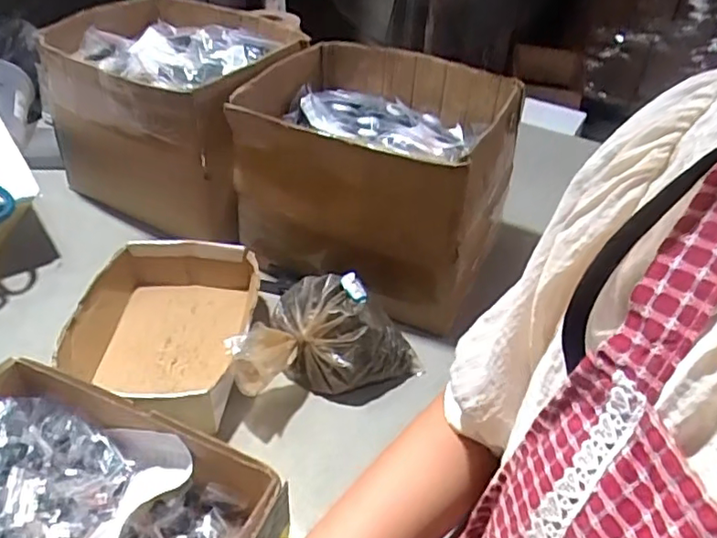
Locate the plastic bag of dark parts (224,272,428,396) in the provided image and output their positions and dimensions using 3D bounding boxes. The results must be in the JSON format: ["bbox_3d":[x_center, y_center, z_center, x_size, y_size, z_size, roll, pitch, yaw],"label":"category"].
[{"bbox_3d":[-0.047,0.071,0.689,0.208,0.094,0.142,-13,43,-19],"label":"plastic bag of dark parts"}]

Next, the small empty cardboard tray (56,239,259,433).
[{"bbox_3d":[-0.220,0.070,0.698,0.196,0.075,0.254,2,40,-2],"label":"small empty cardboard tray"}]

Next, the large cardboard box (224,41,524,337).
[{"bbox_3d":[0.026,-0.121,0.815,0.323,0.260,0.302,16,42,14],"label":"large cardboard box"}]

